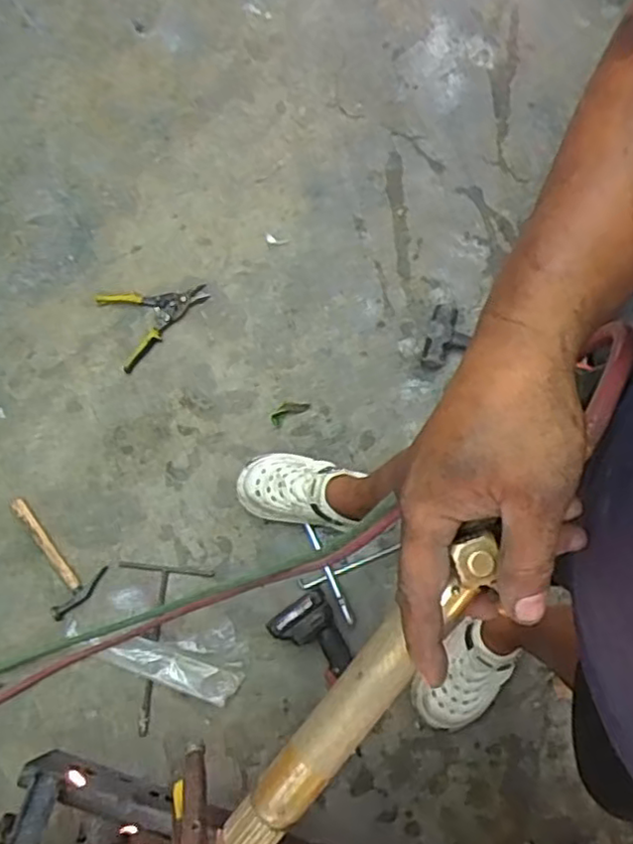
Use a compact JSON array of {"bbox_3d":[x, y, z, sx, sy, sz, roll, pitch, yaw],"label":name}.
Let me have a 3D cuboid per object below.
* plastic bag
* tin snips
[{"bbox_3d":[-0.291,0.402,1.232,0.333,0.035,0.150,17,73,5],"label":"plastic bag"},{"bbox_3d":[-0.331,-0.231,1.395,0.216,0.019,0.170,-26,72,-9],"label":"tin snips"}]

